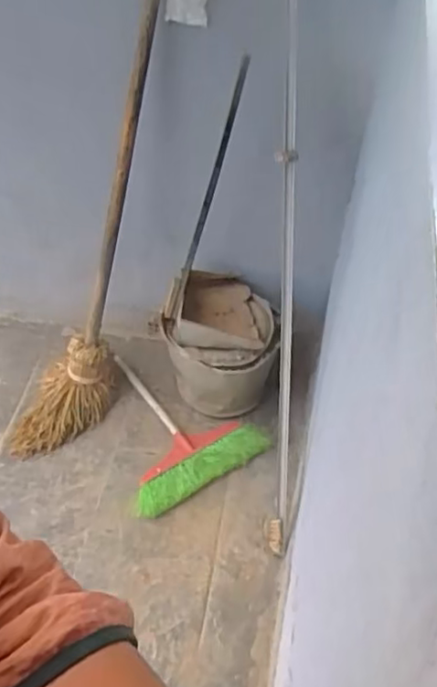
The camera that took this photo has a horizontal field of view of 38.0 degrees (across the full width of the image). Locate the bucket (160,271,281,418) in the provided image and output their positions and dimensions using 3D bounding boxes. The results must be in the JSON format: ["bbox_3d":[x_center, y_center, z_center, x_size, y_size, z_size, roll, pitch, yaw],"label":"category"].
[{"bbox_3d":[0.016,0.001,1.789,0.292,0.287,0.339,11,47,7],"label":"bucket"}]

